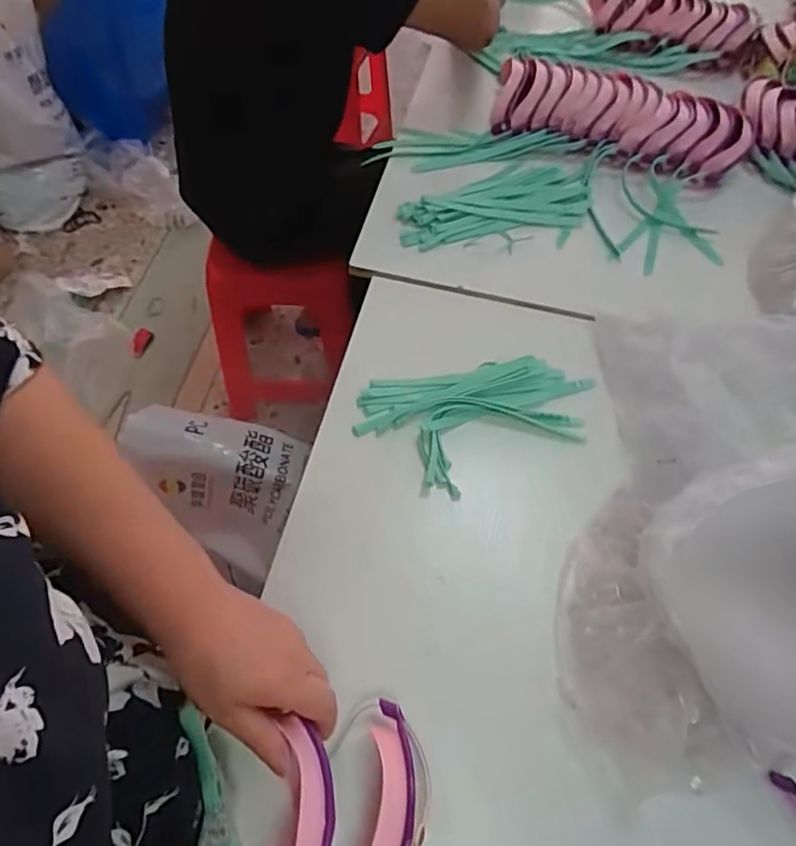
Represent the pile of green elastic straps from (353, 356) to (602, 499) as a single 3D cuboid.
[{"bbox_3d":[0.086,-0.004,0.606,0.251,0.015,0.133,-11,62,-8],"label":"pile of green elastic straps"}]

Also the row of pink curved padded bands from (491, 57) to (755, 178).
[{"bbox_3d":[0.311,-0.434,0.821,0.357,0.067,0.142,15,62,7],"label":"row of pink curved padded bands"}]

